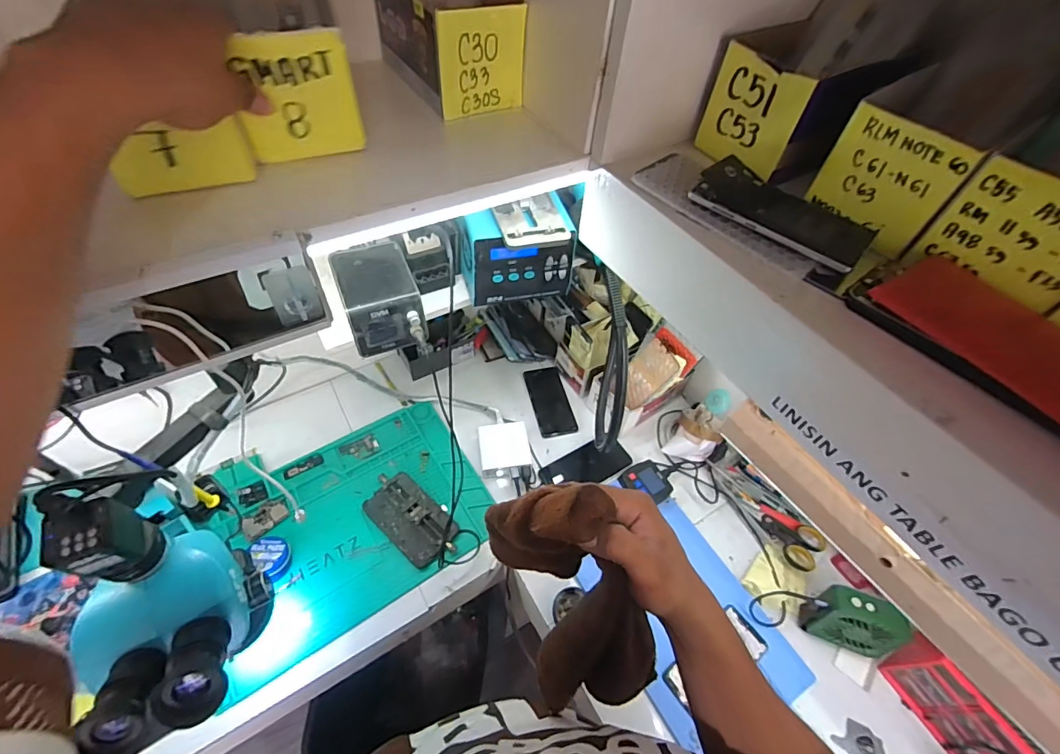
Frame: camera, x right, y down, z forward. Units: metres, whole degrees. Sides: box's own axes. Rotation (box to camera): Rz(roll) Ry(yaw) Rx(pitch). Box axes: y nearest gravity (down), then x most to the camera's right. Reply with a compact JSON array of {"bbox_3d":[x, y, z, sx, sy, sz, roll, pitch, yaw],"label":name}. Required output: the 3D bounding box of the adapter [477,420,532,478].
[{"bbox_3d":[-0.045,0.134,0.810,0.087,0.032,0.099,-5,53,-8],"label":"adapter"}]

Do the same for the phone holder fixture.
[{"bbox_3d":[-0.195,0.232,0.740,0.163,0.021,0.087,37,59,22],"label":"phone holder fixture"}]

